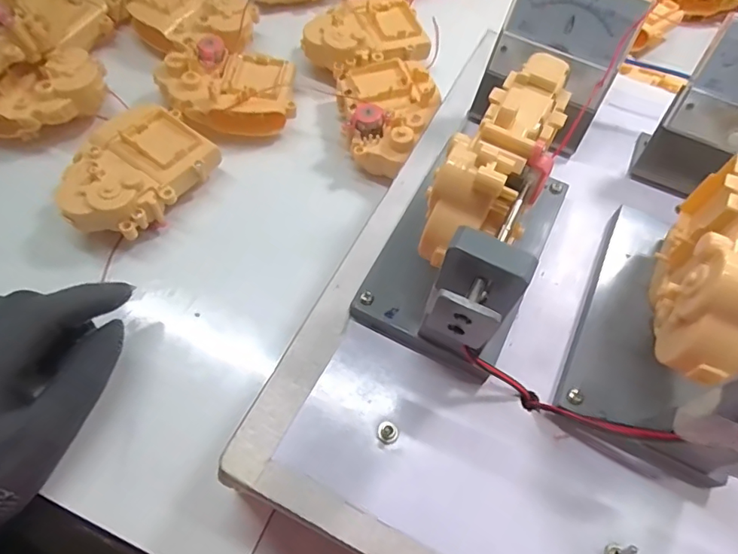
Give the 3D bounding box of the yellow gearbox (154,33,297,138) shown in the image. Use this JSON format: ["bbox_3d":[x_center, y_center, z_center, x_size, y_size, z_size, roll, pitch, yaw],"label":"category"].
[{"bbox_3d":[-0.101,-0.138,0.361,0.092,0.032,0.062,3,61,-2],"label":"yellow gearbox"}]

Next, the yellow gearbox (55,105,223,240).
[{"bbox_3d":[-0.153,-0.067,0.325,0.071,0.036,0.096,34,65,15],"label":"yellow gearbox"}]

